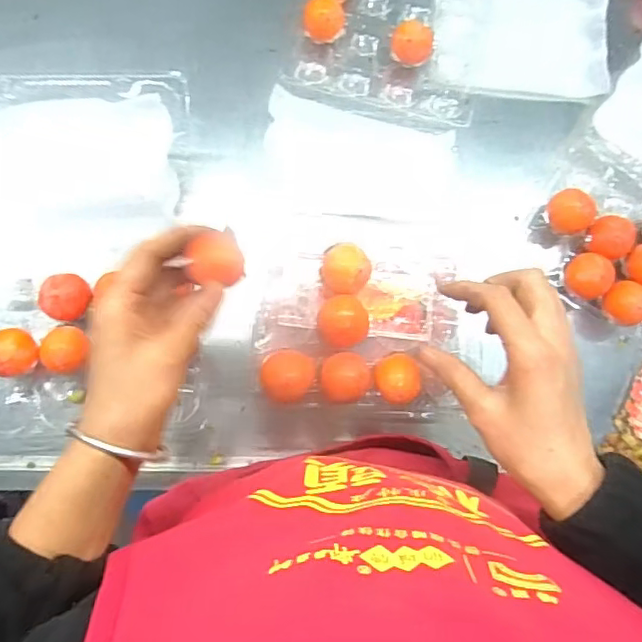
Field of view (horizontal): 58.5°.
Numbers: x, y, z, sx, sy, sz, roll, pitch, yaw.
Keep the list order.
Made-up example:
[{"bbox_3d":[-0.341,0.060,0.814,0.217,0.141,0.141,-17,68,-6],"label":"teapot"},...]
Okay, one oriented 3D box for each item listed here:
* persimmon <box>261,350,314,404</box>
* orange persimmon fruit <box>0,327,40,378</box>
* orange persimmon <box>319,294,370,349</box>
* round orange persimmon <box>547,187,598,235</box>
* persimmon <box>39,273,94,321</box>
[{"bbox_3d":[-0.027,0.048,0.474,0.043,0.051,0.043,3,82,-5],"label":"persimmon"},{"bbox_3d":[-0.275,0.030,0.513,0.040,0.043,0.039,1,82,-5],"label":"orange persimmon fruit"},{"bbox_3d":[0.018,0.002,0.487,0.042,0.049,0.041,1,82,-5],"label":"orange persimmon"},{"bbox_3d":[0.244,-0.106,0.566,0.038,0.039,0.036,1,82,-5],"label":"round orange persimmon"},{"bbox_3d":[-0.228,-0.020,0.524,0.040,0.042,0.041,18,81,-3],"label":"persimmon"}]

